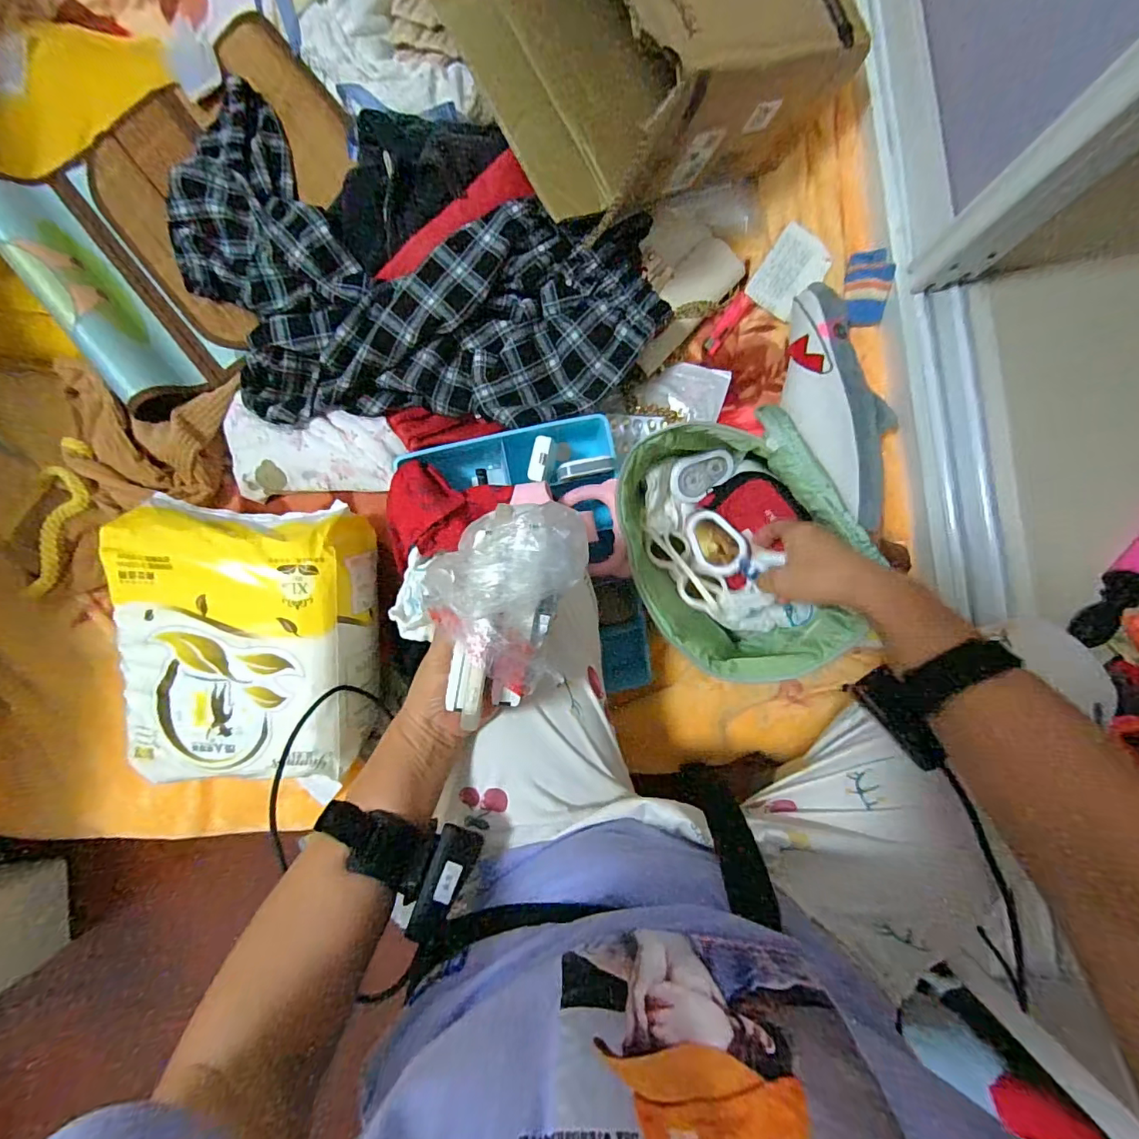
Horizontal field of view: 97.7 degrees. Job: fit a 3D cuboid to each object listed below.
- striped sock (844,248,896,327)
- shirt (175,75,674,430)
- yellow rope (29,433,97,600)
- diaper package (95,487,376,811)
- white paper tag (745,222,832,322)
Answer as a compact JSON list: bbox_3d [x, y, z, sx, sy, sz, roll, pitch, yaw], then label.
[{"bbox_3d":[0.368,-0.347,0.613,0.011,0.054,0.085,-5,103,-40],"label":"striped sock"},{"bbox_3d":[-0.188,-0.323,0.573,0.573,0.090,0.343,16,87,1],"label":"shirt"},{"bbox_3d":[-0.621,-0.063,0.608,0.050,0.031,0.196,11,87,1],"label":"yellow rope"},{"bbox_3d":[-0.333,0.074,0.537,0.227,0.142,0.286,1,87,0],"label":"diaper package"},{"bbox_3d":[0.279,-0.378,0.632,0.071,0.007,0.108,37,91,2],"label":"white paper tag"}]

